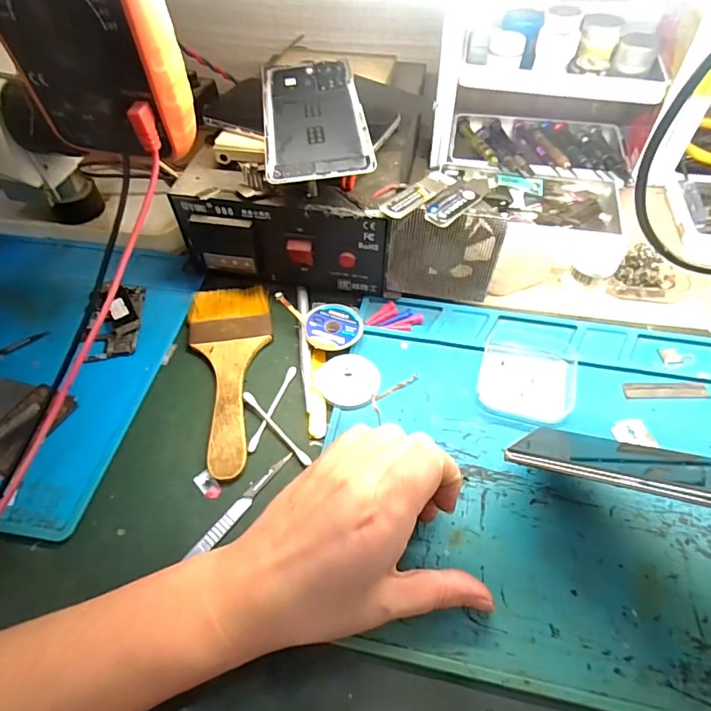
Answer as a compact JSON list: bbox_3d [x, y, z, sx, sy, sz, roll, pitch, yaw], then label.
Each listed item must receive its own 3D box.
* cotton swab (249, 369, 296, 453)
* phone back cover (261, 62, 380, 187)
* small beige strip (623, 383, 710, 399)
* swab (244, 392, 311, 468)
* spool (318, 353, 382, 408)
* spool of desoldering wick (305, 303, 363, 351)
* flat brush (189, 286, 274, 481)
[{"bbox_3d":[-0.057,0.036,0.329,0.006,0.004,0.071,14,55,13],"label":"cotton swab"},{"bbox_3d":[-0.031,-0.177,0.346,0.071,0.004,0.149,-8,57,-2],"label":"phone back cover"},{"bbox_3d":[0.217,0.024,0.328,0.055,0.004,0.013,0,53,3],"label":"small beige strip"},{"bbox_3d":[-0.055,0.048,0.319,0.007,0.004,0.070,-37,60,-22],"label":"swab"},{"bbox_3d":[-0.004,0.017,0.336,0.042,0.009,0.040,-1,53,2],"label":"spool"},{"bbox_3d":[-0.016,-0.021,0.362,0.043,0.010,0.044,-1,53,2],"label":"spool of desoldering wick"},{"bbox_3d":[-0.091,0.012,0.343,0.061,0.010,0.158,-9,53,-4],"label":"flat brush"}]

